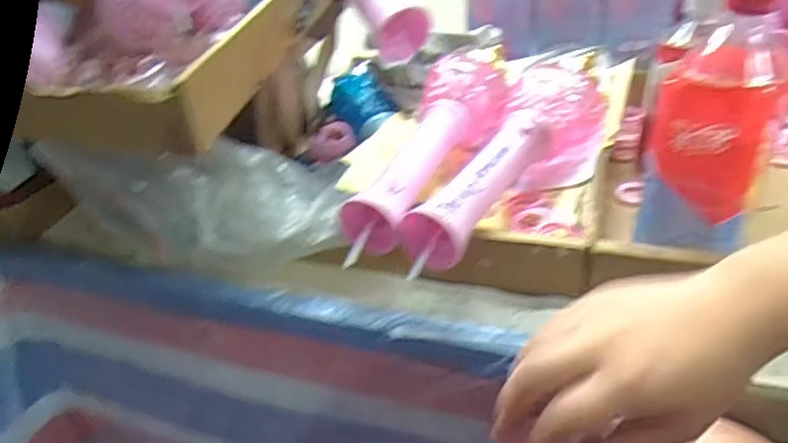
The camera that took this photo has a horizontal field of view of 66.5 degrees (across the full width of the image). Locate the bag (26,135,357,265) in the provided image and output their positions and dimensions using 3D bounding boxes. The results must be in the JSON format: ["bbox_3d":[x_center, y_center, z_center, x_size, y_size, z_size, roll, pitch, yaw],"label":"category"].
[{"bbox_3d":[-0.159,-0.021,0.507,0.226,0.107,0.100,6,35,-5],"label":"bag"}]

